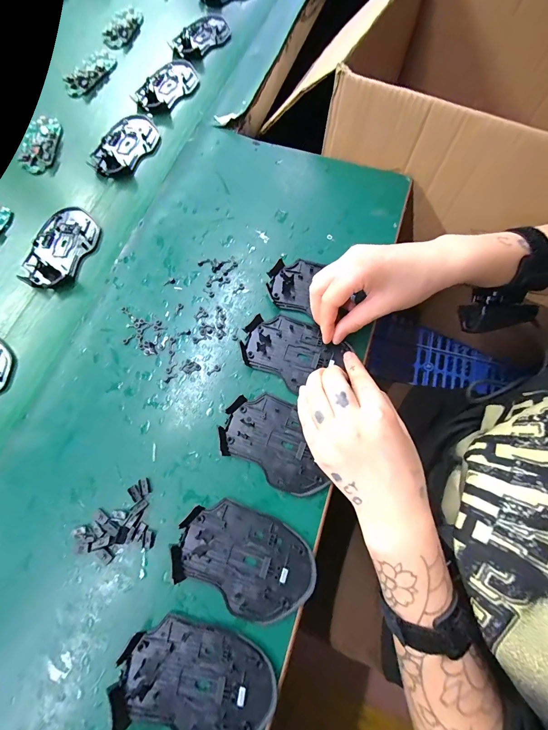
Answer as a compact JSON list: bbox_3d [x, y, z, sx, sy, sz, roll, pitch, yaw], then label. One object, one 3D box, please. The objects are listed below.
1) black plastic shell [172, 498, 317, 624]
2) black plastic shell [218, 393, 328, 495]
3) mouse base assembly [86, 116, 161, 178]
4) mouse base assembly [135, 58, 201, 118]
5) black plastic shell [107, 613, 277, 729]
[{"bbox_3d":[-0.024,0.162,0.256,0.113,0.010,0.072,21,73,9],"label":"black plastic shell"},{"bbox_3d":[0.004,0.069,0.284,0.104,0.012,0.069,28,74,11],"label":"black plastic shell"},{"bbox_3d":[-0.201,-0.301,0.418,0.069,0.013,0.111,31,74,12],"label":"mouse base assembly"},{"bbox_3d":[-0.160,-0.416,0.457,0.068,0.013,0.115,33,75,12],"label":"mouse base assembly"},{"bbox_3d":[-0.058,0.239,0.228,0.114,0.011,0.071,14,72,6],"label":"black plastic shell"}]

